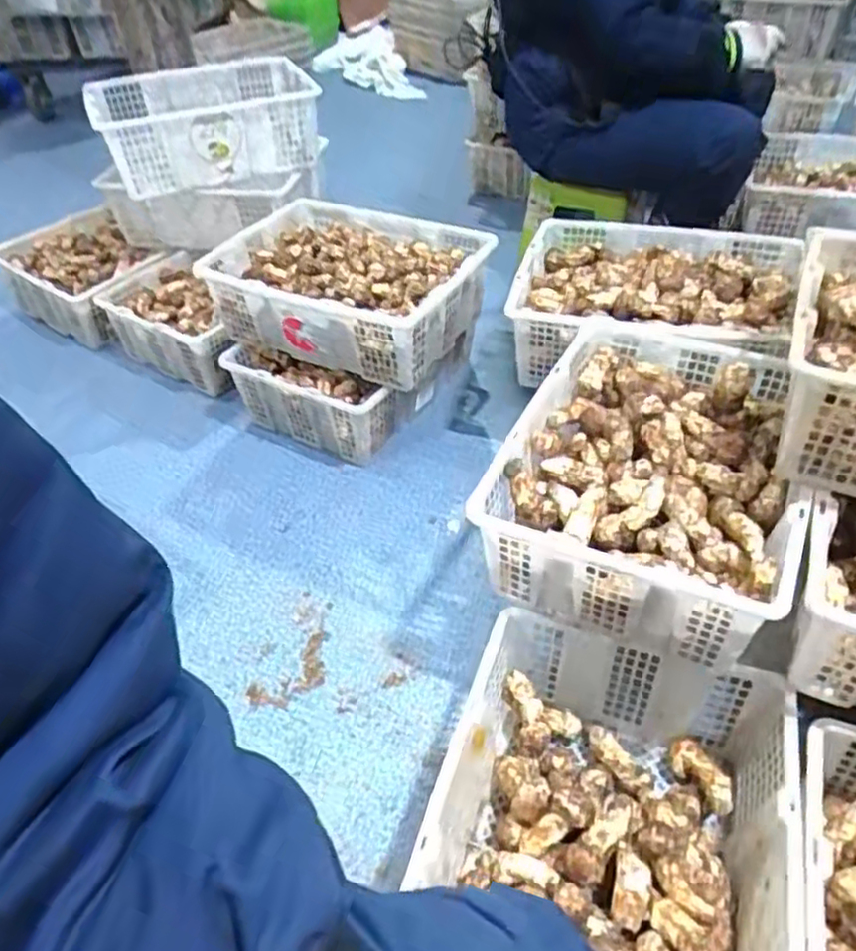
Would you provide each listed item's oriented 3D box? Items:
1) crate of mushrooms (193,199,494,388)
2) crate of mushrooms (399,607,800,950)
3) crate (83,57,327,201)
[{"bbox_3d":[-0.143,-0.329,1.272,0.446,0.158,0.314,15,46,18],"label":"crate of mushrooms"},{"bbox_3d":[0.183,0.402,0.745,0.347,0.170,0.453,12,45,16],"label":"crate of mushrooms"},{"bbox_3d":[-0.433,-0.690,1.412,0.424,0.154,0.327,-4,43,-2],"label":"crate"}]

